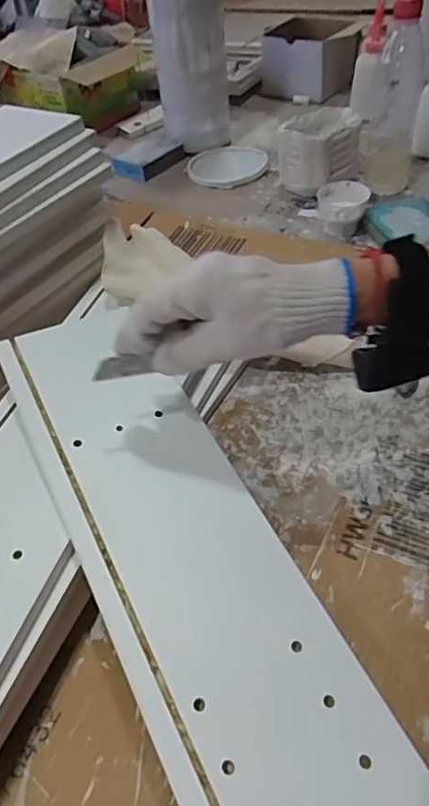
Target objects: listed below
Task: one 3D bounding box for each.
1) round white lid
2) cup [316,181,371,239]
[{"bbox_3d":[0.018,-0.375,0.854,0.123,0.018,0.123,-3,47,3],"label":"round white lid"},{"bbox_3d":[0.164,-0.249,0.698,0.066,0.048,0.072,4,47,10],"label":"cup"}]

